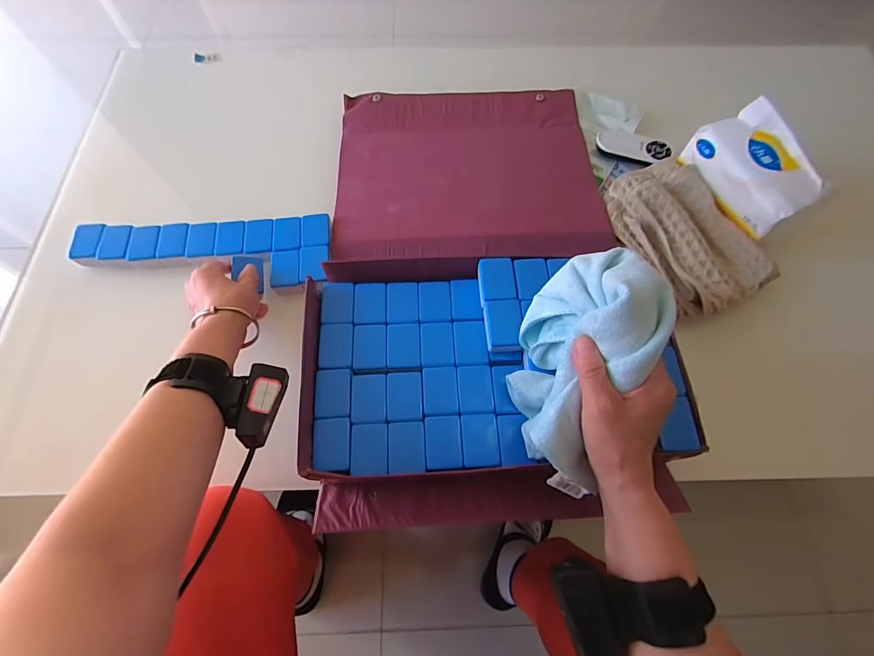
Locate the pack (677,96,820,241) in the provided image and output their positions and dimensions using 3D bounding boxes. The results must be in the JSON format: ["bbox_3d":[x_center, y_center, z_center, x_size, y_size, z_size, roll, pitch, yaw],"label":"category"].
[{"bbox_3d":[0.416,-0.211,0.501,0.076,0.082,0.154,-26,71,-11],"label":"pack"}]

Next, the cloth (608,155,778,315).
[{"bbox_3d":[0.329,-0.131,0.507,0.149,0.032,0.219,-26,71,-11],"label":"cloth"}]

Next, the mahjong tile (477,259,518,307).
[{"bbox_3d":[0.065,-0.050,0.421,0.036,0.021,0.048,-3,68,-2],"label":"mahjong tile"}]

